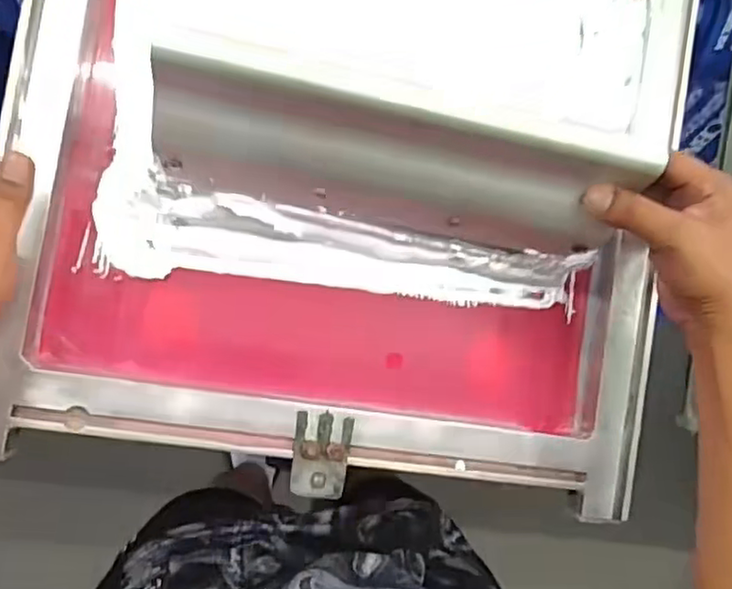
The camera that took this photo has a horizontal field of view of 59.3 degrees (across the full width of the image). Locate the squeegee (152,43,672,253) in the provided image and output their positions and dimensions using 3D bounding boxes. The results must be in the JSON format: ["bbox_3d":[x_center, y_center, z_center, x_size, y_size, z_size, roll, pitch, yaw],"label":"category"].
[{"bbox_3d":[0.032,-0.088,0.421,0.321,0.063,0.078,9,90,-13],"label":"squeegee"}]

